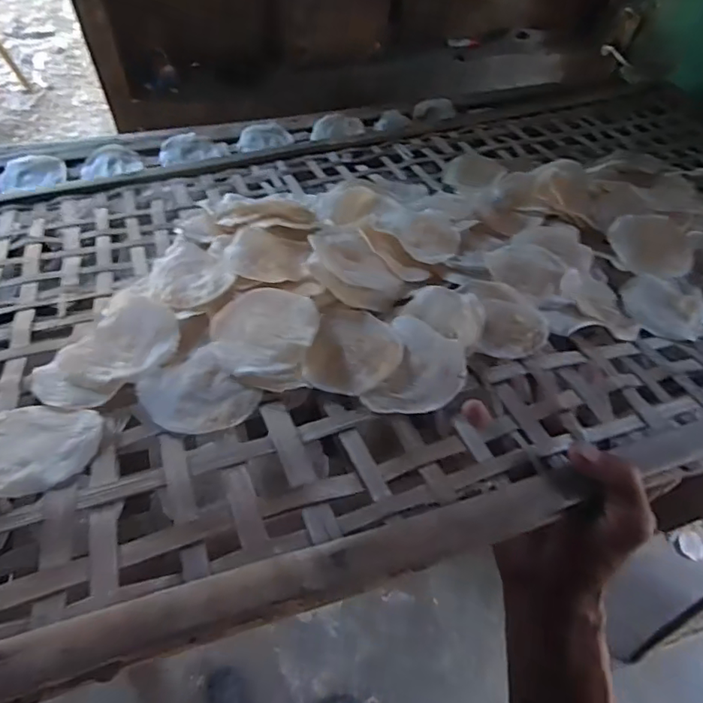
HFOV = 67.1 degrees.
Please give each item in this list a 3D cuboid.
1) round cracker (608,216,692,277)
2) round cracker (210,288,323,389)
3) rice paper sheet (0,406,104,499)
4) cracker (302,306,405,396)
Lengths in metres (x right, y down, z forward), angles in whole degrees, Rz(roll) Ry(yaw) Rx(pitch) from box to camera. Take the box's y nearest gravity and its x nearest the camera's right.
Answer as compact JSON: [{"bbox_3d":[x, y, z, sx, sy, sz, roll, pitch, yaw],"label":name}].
[{"bbox_3d":[0.294,-0.104,0.515,0.081,0.018,0.075,2,55,-3],"label":"round cracker"},{"bbox_3d":[-0.061,-0.014,0.362,0.072,0.021,0.080,10,55,2],"label":"round cracker"},{"bbox_3d":[-0.187,0.056,0.303,0.075,0.005,0.064,3,37,0],"label":"rice paper sheet"},{"bbox_3d":[0.003,-0.003,0.368,0.060,0.006,0.074,14,55,5],"label":"cracker"}]

